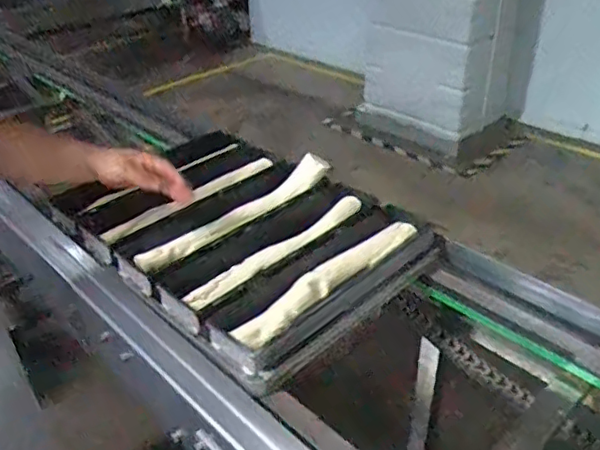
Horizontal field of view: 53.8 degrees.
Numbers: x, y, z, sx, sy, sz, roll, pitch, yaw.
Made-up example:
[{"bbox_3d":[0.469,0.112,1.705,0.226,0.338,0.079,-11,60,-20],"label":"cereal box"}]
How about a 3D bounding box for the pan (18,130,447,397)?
[{"bbox_3d":[-0.122,0.003,1.002,0.597,0.079,0.401,27,41,37],"label":"pan"}]

